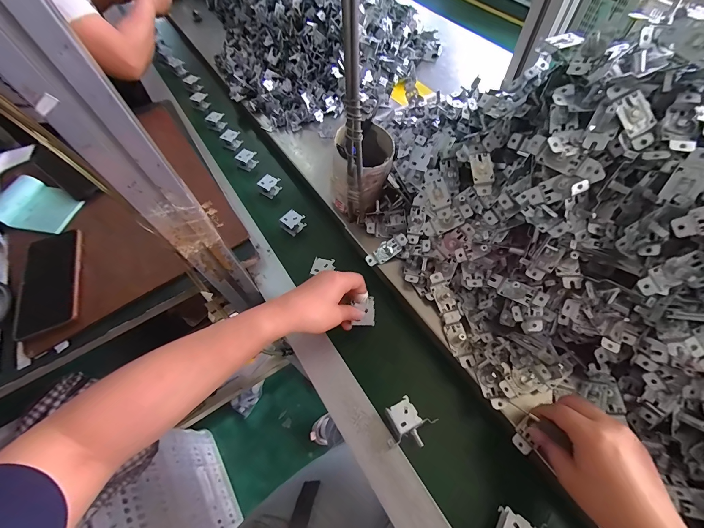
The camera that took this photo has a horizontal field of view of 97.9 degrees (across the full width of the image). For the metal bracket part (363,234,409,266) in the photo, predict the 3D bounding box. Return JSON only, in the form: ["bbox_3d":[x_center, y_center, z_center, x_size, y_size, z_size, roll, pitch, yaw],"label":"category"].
[{"bbox_3d":[0.048,-0.020,0.436,0.064,0.010,0.025,-35,63,5],"label":"metal bracket part"}]

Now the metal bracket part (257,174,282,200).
[{"bbox_3d":[-0.148,-0.141,0.554,0.026,0.025,0.034,27,65,17],"label":"metal bracket part"}]

